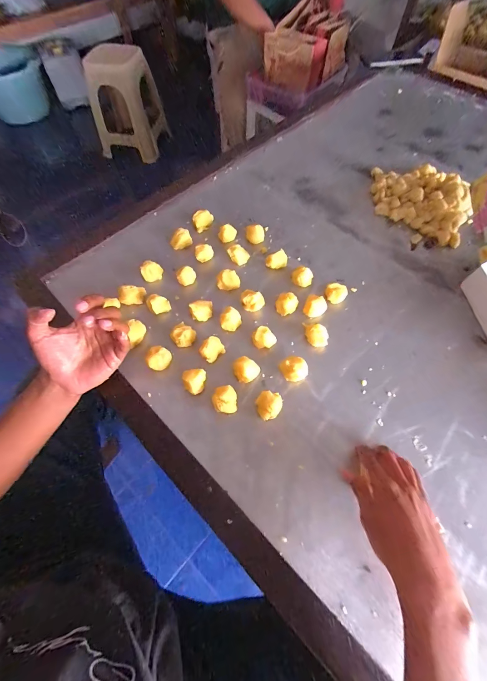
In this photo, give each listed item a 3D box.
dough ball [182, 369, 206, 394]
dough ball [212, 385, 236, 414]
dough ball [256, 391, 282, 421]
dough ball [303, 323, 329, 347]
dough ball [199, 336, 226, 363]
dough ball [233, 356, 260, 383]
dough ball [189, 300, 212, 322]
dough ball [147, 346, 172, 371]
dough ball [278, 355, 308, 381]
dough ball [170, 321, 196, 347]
[{"bbox_3d":[-0.063,0.054,0.378,0.028,0.026,0.029,-1,61,2],"label":"dough ball"},{"bbox_3d":[-0.024,0.076,0.368,0.030,0.020,0.032,-9,61,-3],"label":"dough ball"},{"bbox_3d":[0.032,0.083,0.366,0.031,0.030,0.031,-15,61,-6],"label":"dough ball"},{"bbox_3d":[0.105,-0.009,0.420,0.040,0.027,0.028,21,64,13],"label":"dough ball"},{"bbox_3d":[-0.044,0.014,0.405,0.033,0.025,0.026,-39,66,-18],"label":"dough ball"},{"bbox_3d":[0.003,0.040,0.392,0.032,0.030,0.028,-35,65,-16],"label":"dough ball"},{"bbox_3d":[-0.064,-0.047,0.437,0.032,0.030,0.028,-9,61,-3],"label":"dough ball"},{"bbox_3d":[-0.115,0.025,0.395,0.024,0.026,0.031,14,62,10],"label":"dough ball"},{"bbox_3d":[0.070,0.040,0.392,0.034,0.025,0.030,-26,63,-12],"label":"dough ball"},{"bbox_3d":[-0.086,-0.006,0.419,0.030,0.028,0.031,-1,61,2],"label":"dough ball"}]

